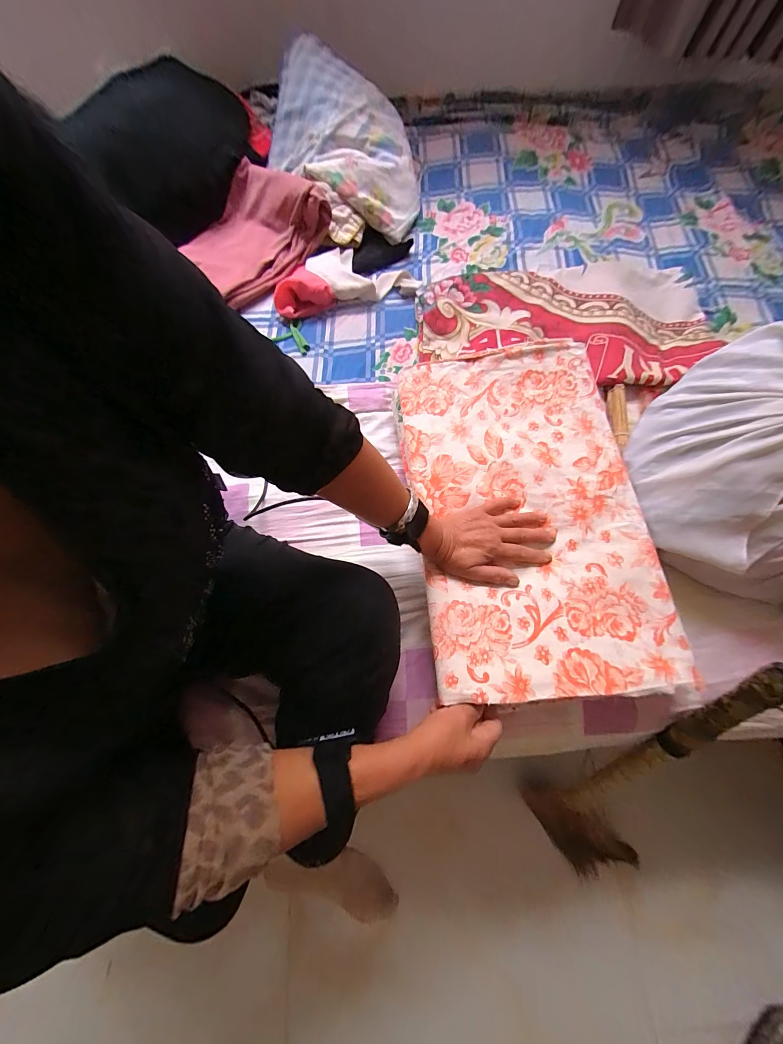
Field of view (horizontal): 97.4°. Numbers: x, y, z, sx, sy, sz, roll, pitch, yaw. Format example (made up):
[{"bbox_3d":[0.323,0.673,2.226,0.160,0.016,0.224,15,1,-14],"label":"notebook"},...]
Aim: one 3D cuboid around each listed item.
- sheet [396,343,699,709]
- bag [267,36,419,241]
[{"bbox_3d":[0.181,-0.027,0.474,0.296,0.048,0.488,-5,70,-3],"label":"sheet"},{"bbox_3d":[-0.105,-0.848,0.766,0.390,0.176,0.275,23,71,7],"label":"bag"}]

